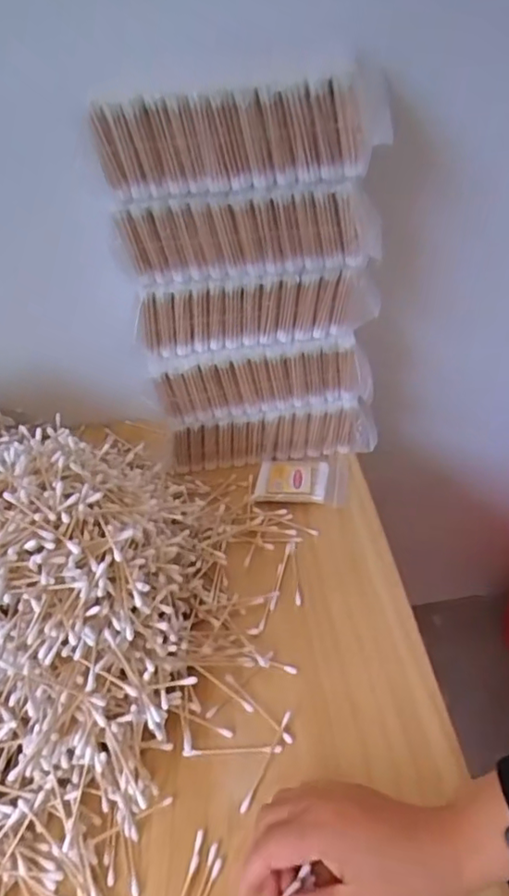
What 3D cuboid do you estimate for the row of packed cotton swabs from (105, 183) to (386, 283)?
[{"bbox_3d":[-0.007,-0.175,0.478,0.214,0.070,0.021,-6,39,2],"label":"row of packed cotton swabs"}]

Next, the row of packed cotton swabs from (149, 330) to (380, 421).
[{"bbox_3d":[0.010,-0.068,0.580,0.213,0.076,0.016,-7,39,2],"label":"row of packed cotton swabs"}]

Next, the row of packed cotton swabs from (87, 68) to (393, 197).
[{"bbox_3d":[-0.013,-0.223,0.421,0.211,0.072,0.026,-3,39,6],"label":"row of packed cotton swabs"}]

